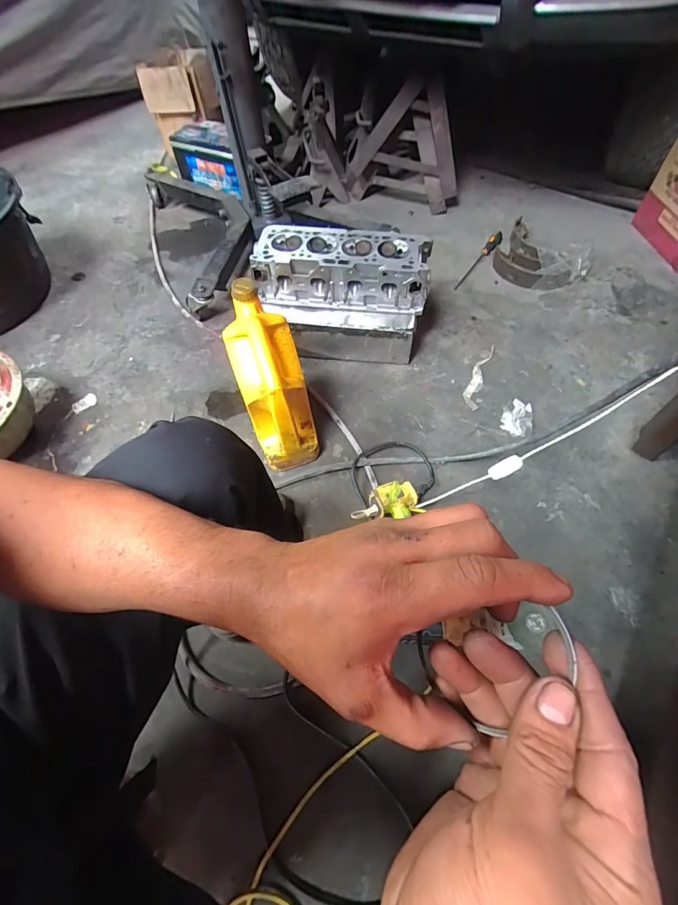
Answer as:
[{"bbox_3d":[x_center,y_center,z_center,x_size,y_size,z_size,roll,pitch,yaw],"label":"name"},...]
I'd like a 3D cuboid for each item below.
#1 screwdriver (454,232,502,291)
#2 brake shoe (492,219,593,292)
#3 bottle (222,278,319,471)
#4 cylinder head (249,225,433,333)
[{"bbox_3d":[0.436,-0.592,1.249,0.037,0.028,0.294,29,65,18],"label":"screwdriver"},{"bbox_3d":[0.584,-0.584,1.207,0.226,0.064,0.284,-37,64,-17],"label":"brake shoe"},{"bbox_3d":[-0.136,-0.134,0.821,0.121,0.304,0.236,-17,60,-7],"label":"bottle"},{"bbox_3d":[0.007,-0.411,0.974,0.401,0.148,0.194,4,58,5],"label":"cylinder head"}]

